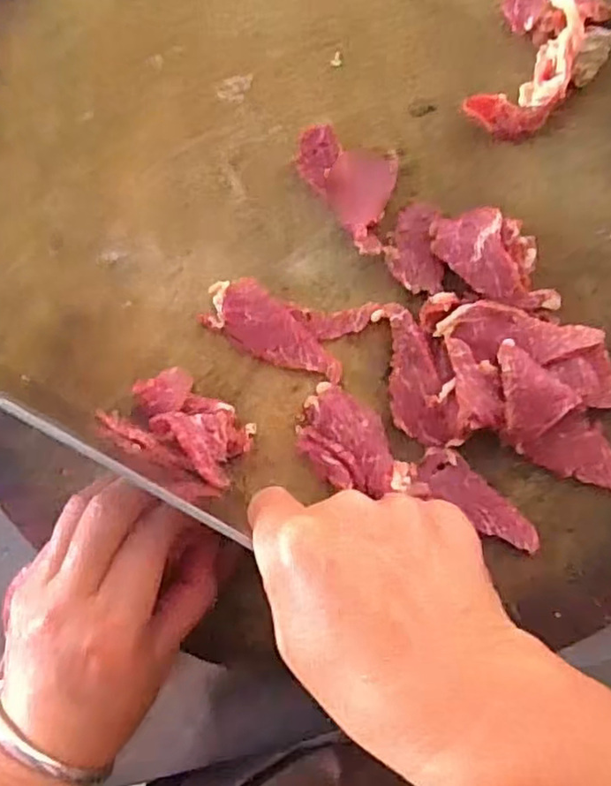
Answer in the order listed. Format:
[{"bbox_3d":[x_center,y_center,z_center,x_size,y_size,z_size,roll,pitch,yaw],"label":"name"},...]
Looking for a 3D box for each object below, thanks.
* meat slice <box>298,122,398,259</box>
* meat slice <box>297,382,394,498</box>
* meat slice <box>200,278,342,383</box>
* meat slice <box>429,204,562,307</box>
[{"bbox_3d":[0.024,-0.102,0.312,0.038,0.008,0.064,-37,90,7],"label":"meat slice"},{"bbox_3d":[0.020,0.024,0.317,0.036,0.012,0.055,-42,89,7],"label":"meat slice"},{"bbox_3d":[-0.014,-0.028,0.319,0.071,0.012,0.030,35,96,2],"label":"meat slice"},{"bbox_3d":[0.089,-0.061,0.303,0.065,0.013,0.034,37,96,2],"label":"meat slice"}]

